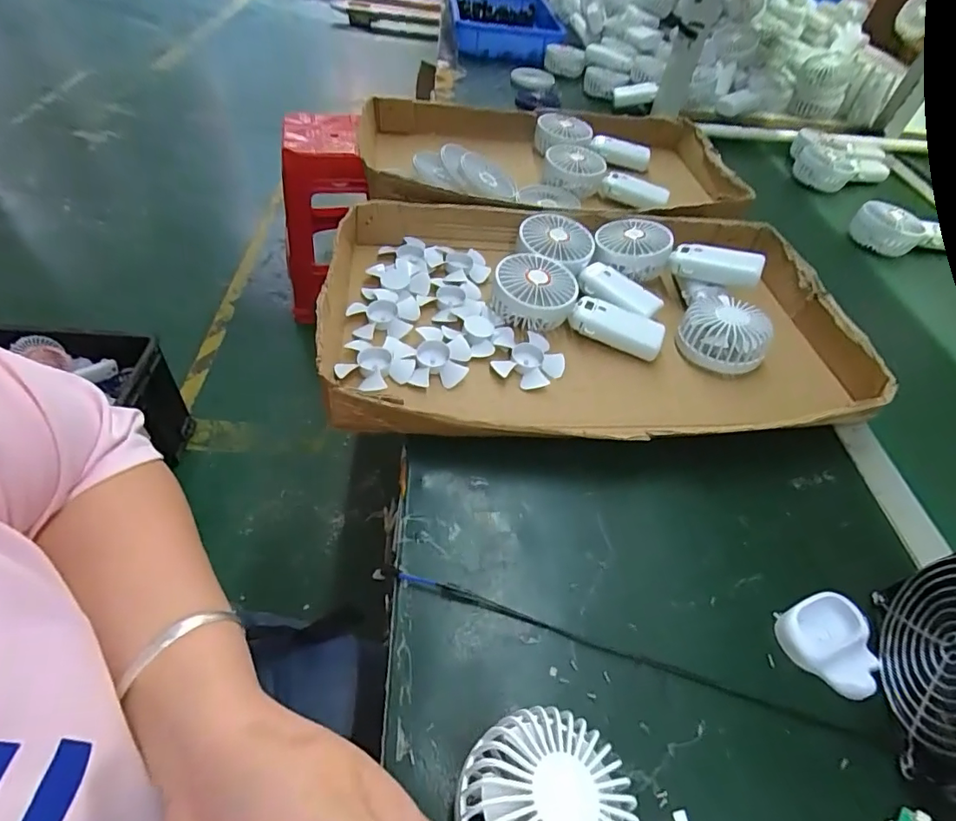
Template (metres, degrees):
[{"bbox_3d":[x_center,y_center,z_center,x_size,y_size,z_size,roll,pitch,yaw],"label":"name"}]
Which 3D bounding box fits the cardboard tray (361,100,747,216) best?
[{"bbox_3d":[0.103,-0.352,0.761,0.520,0.101,0.342,-3,50,-11],"label":"cardboard tray"}]

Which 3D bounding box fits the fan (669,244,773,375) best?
[{"bbox_3d":[0.256,-0.112,0.539,0.087,0.055,0.151,6,50,-1],"label":"fan"}]

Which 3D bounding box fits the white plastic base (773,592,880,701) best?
[{"bbox_3d":[0.239,0.159,0.346,0.057,0.017,0.061,-5,51,-11],"label":"white plastic base"}]

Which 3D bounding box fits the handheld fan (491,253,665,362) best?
[{"bbox_3d":[0.103,-0.113,0.531,0.178,0.038,0.088,13,50,5],"label":"handheld fan"}]

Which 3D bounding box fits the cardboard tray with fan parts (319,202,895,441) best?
[{"bbox_3d":[0.115,-0.104,0.526,0.507,0.056,0.322,0,50,-6],"label":"cardboard tray with fan parts"}]

